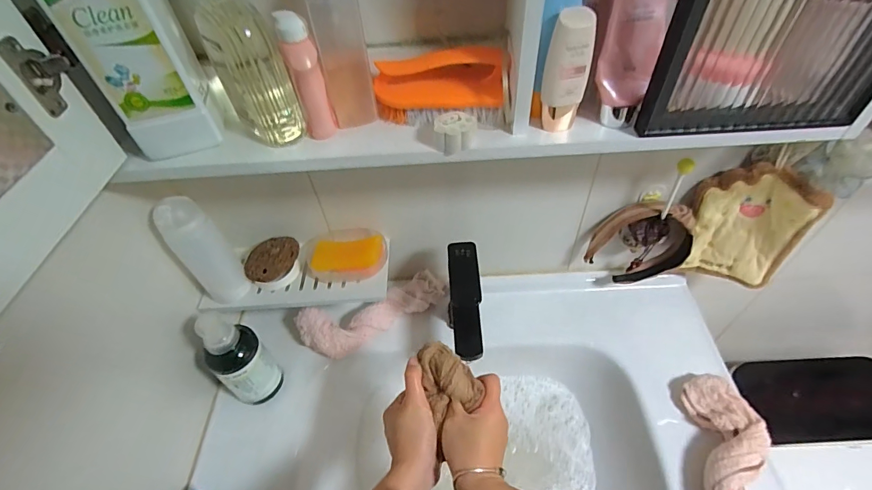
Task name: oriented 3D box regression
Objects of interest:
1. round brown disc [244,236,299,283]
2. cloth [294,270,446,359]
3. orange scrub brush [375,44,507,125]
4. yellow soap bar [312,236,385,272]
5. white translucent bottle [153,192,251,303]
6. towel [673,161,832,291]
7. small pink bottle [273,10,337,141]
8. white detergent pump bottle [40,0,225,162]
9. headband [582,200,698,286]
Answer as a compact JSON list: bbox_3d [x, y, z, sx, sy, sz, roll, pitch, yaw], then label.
[{"bbox_3d":[-0.245,0.023,0.635,0.062,0.039,0.084,31,58,26],"label":"round brown disc"},{"bbox_3d":[-0.099,0.118,0.700,0.251,0.056,0.078,-19,51,-11],"label":"cloth"},{"bbox_3d":[0.004,-0.159,0.430,0.133,0.057,0.054,-1,50,3],"label":"orange scrub brush"},{"bbox_3d":[-0.134,0.014,0.637,0.107,0.015,0.049,-1,90,10],"label":"yellow soap bar"},{"bbox_3d":[-0.309,0.012,0.564,0.056,0.168,0.044,-32,55,-21],"label":"white translucent bottle"},{"bbox_3d":[0.441,-0.018,0.615,0.151,0.204,0.040,18,54,19],"label":"towel"},{"bbox_3d":[-0.123,-0.158,0.402,0.029,0.112,0.028,-10,50,-4],"label":"small pink bottle"},{"bbox_3d":[-0.272,-0.207,0.338,0.078,0.277,0.064,-22,52,-14],"label":"white detergent pump bottle"},{"bbox_3d":[0.314,-0.006,0.656,0.140,0.153,0.047,9,51,12],"label":"headband"}]

